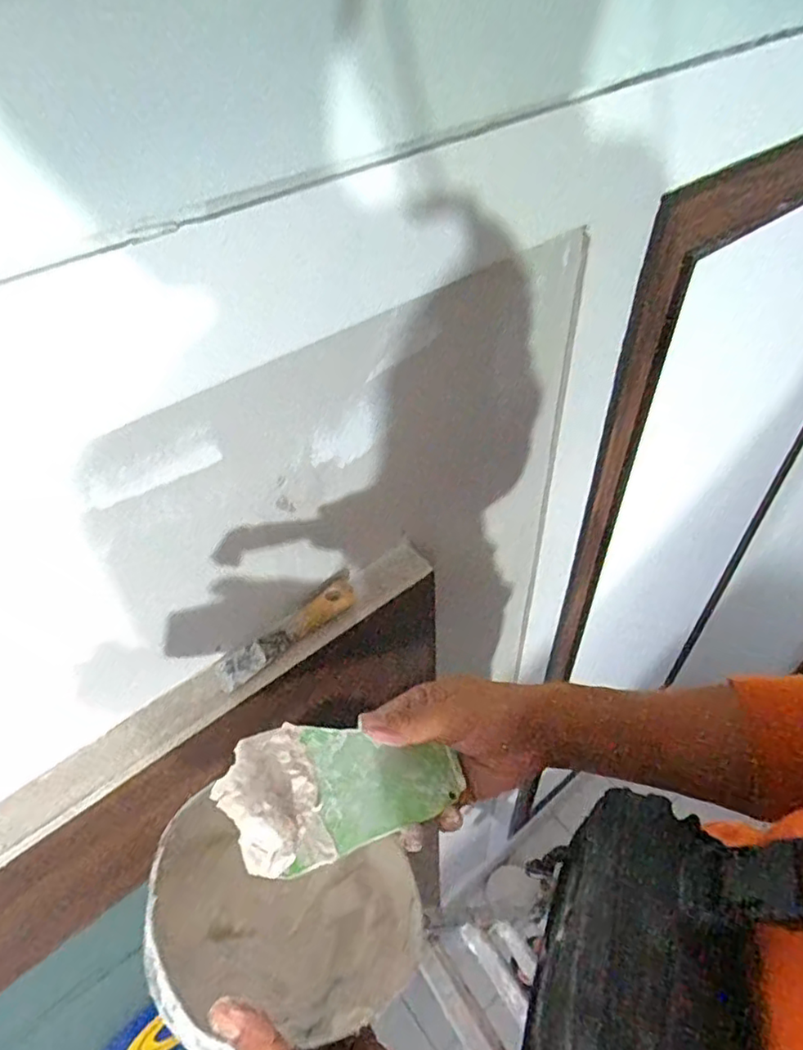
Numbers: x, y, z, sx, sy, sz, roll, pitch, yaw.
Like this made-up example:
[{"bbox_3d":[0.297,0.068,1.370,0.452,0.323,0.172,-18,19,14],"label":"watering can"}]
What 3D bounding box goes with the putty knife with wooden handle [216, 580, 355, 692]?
[{"bbox_3d":[-0.114,0.106,0.614,0.157,0.019,0.030,-32,53,-24],"label":"putty knife with wooden handle"}]

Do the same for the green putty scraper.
[{"bbox_3d":[-0.031,0.160,0.371,0.151,0.020,0.075,7,40,-30],"label":"green putty scraper"}]

